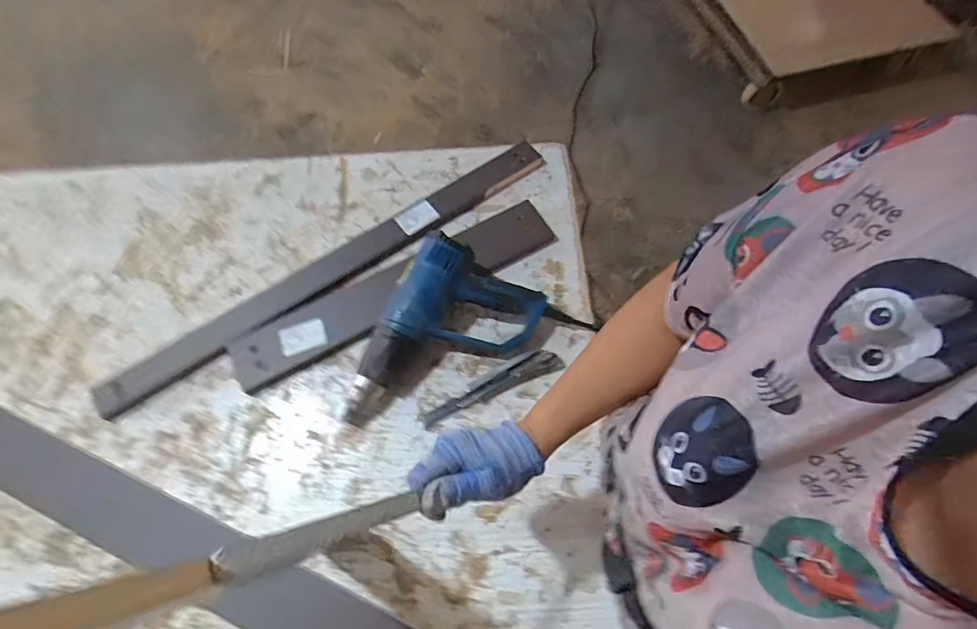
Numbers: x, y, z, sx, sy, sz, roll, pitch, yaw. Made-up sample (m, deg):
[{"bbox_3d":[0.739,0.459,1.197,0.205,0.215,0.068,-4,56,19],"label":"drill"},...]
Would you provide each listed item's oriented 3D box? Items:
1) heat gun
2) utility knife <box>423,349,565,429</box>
[{"bbox_3d":[-0.057,0.043,0.643,0.180,0.098,0.280,26,69,13],"label":"heat gun"},{"bbox_3d":[0.004,0.097,0.659,0.206,0.021,0.036,-24,67,-9],"label":"utility knife"}]

